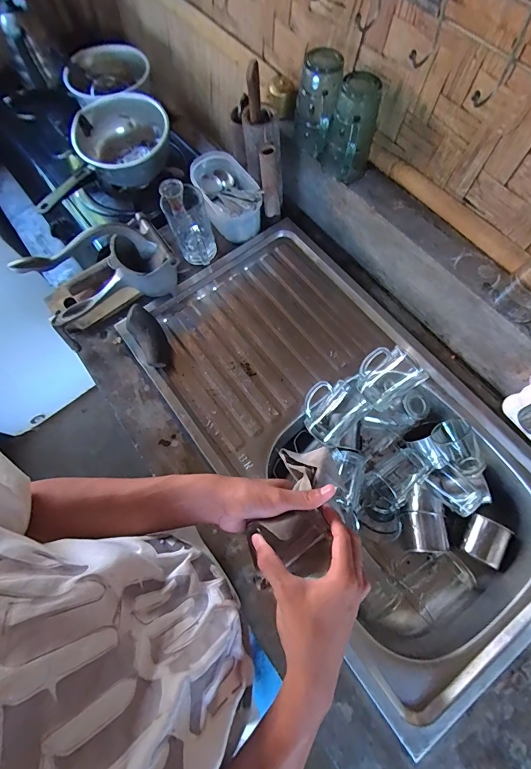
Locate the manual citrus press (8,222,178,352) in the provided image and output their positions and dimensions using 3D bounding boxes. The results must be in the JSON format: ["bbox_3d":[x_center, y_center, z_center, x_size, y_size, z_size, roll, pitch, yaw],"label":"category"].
[{"bbox_3d":[-0.266,-0.174,0.604,0.229,0.174,0.088,-30,71,-6],"label":"manual citrus press"}]

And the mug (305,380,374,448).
[{"bbox_3d":[0.113,0.040,0.622,0.106,0.069,0.102,31,104,-8],"label":"mug"}]

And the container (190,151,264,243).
[{"bbox_3d":[-0.073,-0.369,0.706,0.115,0.075,0.178,-24,70,-7],"label":"container"}]

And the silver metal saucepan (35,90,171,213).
[{"bbox_3d":[-0.346,-0.471,0.763,0.328,0.085,0.195,-43,73,-13],"label":"silver metal saucepan"}]

